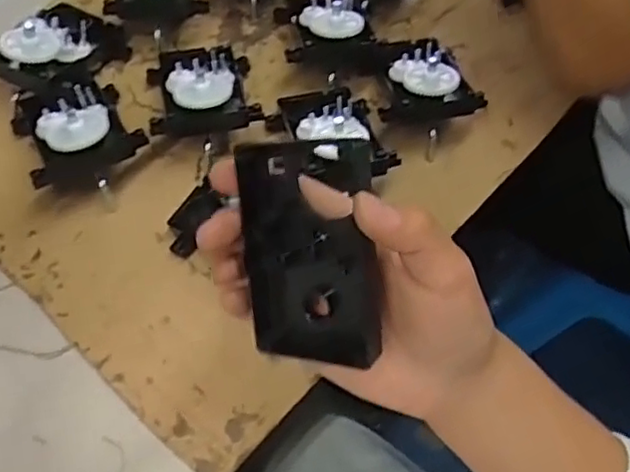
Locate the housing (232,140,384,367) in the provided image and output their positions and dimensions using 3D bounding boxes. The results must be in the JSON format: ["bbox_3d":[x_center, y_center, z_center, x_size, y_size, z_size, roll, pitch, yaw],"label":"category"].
[{"bbox_3d":[-0.003,0.008,0.301,0.062,0.016,0.099,-2,98,22],"label":"housing"}]

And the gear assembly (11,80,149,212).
[{"bbox_3d":[-0.175,-0.078,0.479,0.081,0.052,0.106,-25,67,-16],"label":"gear assembly"}]

